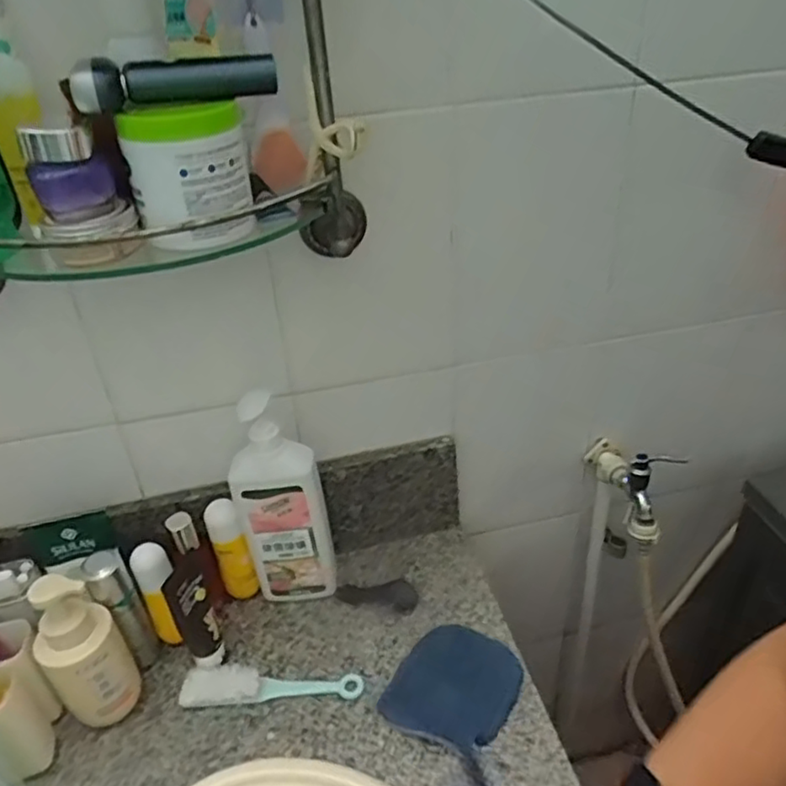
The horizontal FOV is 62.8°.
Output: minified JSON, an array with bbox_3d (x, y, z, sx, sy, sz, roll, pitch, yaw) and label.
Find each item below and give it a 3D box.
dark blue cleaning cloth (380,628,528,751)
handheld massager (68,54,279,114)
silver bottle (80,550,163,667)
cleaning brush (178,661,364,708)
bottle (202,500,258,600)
[{"bbox_3d":[0.070,0.325,0.721,0.125,0.011,0.142,20,41,31],"label":"dark blue cleaning cloth"},{"bbox_3d":[-0.154,-0.225,0.461,0.139,0.031,0.024,-11,34,-12],"label":"handheld massager"},{"bbox_3d":[-0.305,0.249,0.733,0.043,0.156,0.046,-28,41,-31],"label":"silver bottle"},{"bbox_3d":[-0.137,0.330,0.734,0.200,0.026,0.044,-3,34,2],"label":"cleaning brush"},{"bbox_3d":[-0.201,0.197,0.799,0.036,0.143,0.042,-23,39,-26],"label":"bottle"}]

